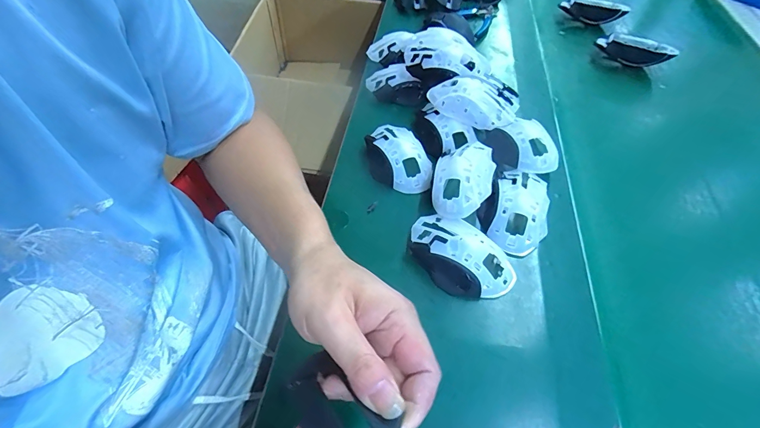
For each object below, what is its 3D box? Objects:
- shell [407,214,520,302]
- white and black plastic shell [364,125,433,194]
[{"bbox_3d":[0.083,0.043,0.382,0.119,0.041,0.070,33,59,23],"label":"shell"},{"bbox_3d":[0.022,-0.076,0.471,0.072,0.035,0.118,-18,56,-15],"label":"white and black plastic shell"}]

